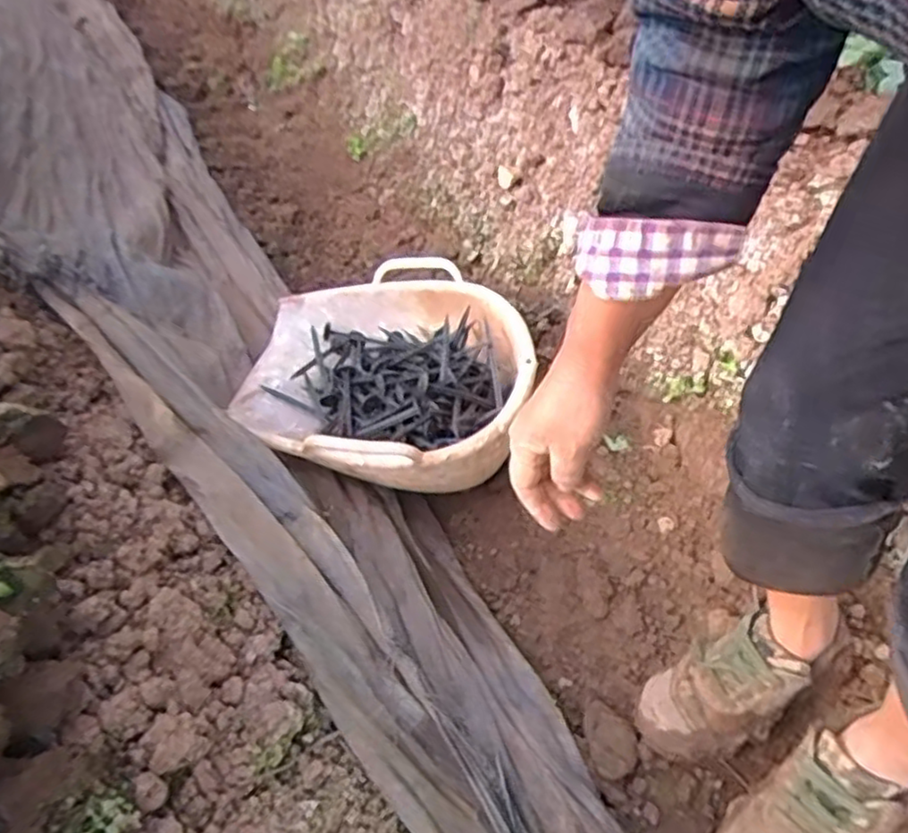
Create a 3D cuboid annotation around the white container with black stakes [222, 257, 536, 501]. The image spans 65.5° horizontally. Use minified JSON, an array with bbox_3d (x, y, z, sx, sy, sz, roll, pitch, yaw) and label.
[{"bbox_3d":[-0.098,-0.070,0.997,0.395,0.118,0.410,-2,45,2],"label":"white container with black stakes"}]

